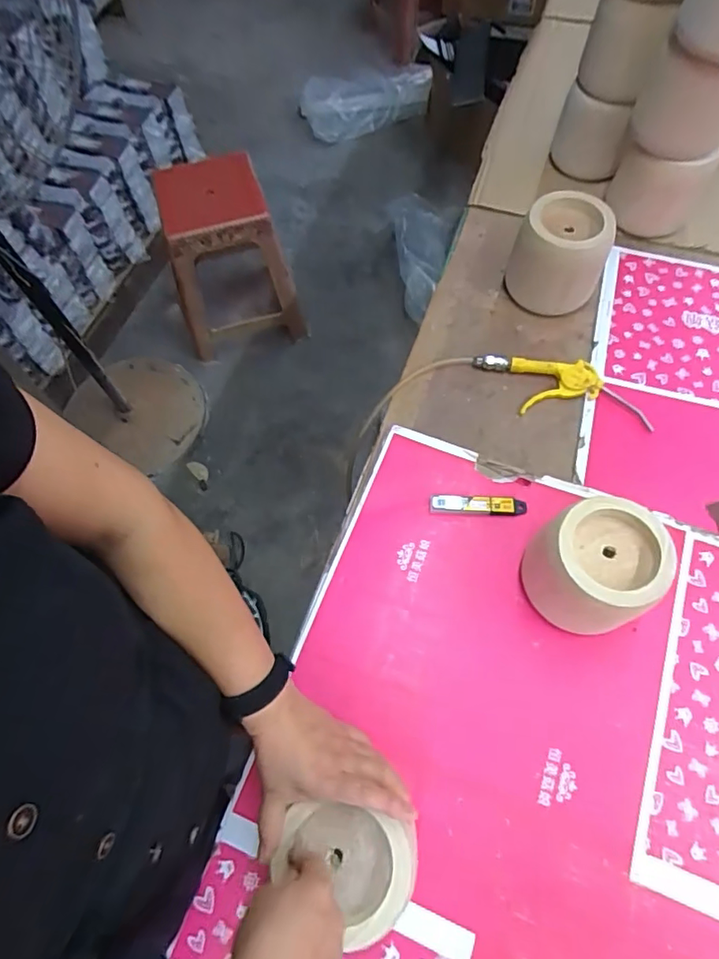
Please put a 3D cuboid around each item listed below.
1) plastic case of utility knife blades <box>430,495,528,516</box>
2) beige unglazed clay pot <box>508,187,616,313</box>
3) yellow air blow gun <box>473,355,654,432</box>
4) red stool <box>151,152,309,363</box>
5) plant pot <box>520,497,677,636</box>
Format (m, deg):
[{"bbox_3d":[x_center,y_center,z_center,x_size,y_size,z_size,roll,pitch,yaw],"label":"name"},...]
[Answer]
[{"bbox_3d":[0.160,0.034,0.716,0.127,0.009,0.026,3,64,2],"label":"plastic case of utility knife blades"},{"bbox_3d":[0.315,-0.347,0.823,0.133,0.133,0.118,29,68,14],"label":"beige unglazed clay pot"},{"bbox_3d":[0.295,-0.135,0.786,0.252,0.022,0.090,11,65,6],"label":"yellow air blow gun"},{"bbox_3d":[-0.354,-0.615,1.456,0.315,0.423,0.299,-13,66,-4],"label":"red stool"},{"bbox_3d":[0.265,0.101,0.616,0.125,0.128,0.124,-1,66,1],"label":"plant pot"}]

